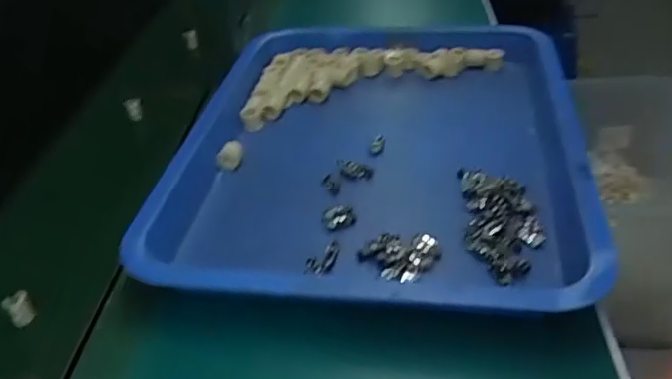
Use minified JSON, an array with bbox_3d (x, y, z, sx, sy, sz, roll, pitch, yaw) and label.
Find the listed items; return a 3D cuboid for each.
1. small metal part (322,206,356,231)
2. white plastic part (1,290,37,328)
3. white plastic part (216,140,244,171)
[{"bbox_3d":[0.002,0.021,0.495,0.026,0.007,0.026,-6,37,-1],"label":"small metal part"},{"bbox_3d":[-0.226,0.085,0.442,0.017,0.020,0.014,-33,44,-32],"label":"white plastic part"},{"bbox_3d":[-0.099,-0.032,0.581,0.020,0.015,0.033,-3,37,3],"label":"white plastic part"}]

